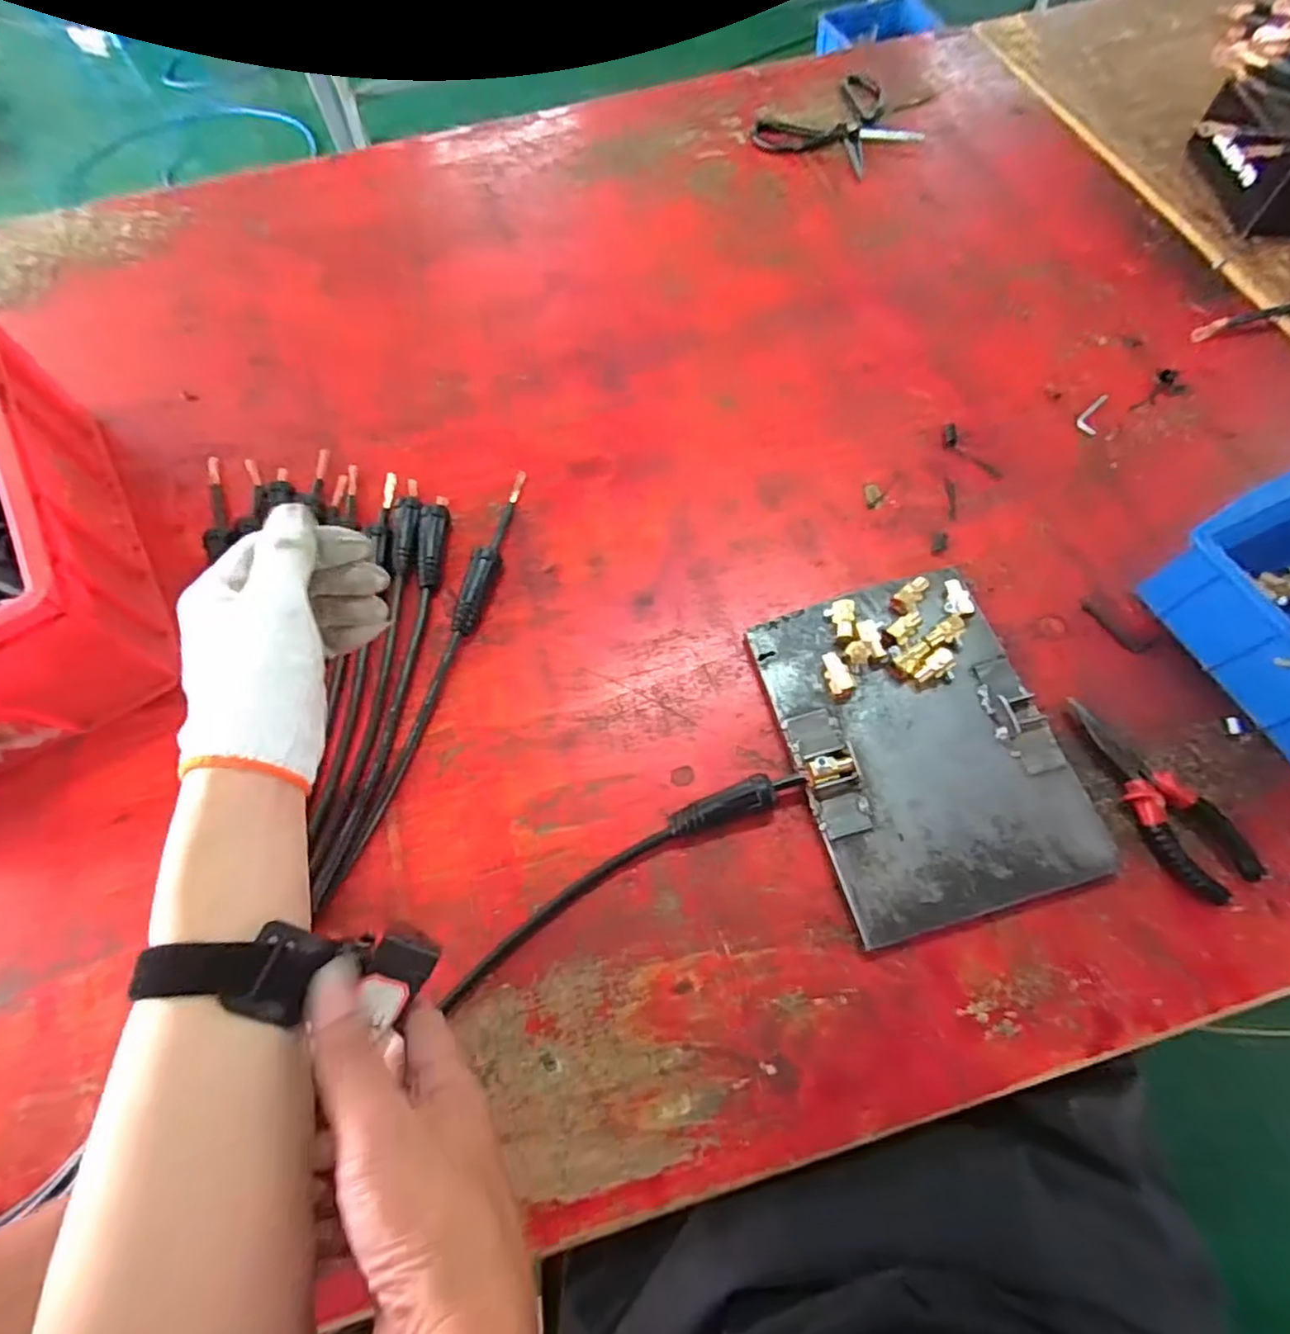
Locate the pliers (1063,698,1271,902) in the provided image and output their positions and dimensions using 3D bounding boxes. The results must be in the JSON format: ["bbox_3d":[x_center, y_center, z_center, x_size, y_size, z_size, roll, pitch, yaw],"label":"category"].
[{"bbox_3d":[0.375,0.095,0.473,0.052,0.026,0.157,-31,70,-10],"label":"pliers"}]

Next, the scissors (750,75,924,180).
[{"bbox_3d":[0.249,-0.698,0.828,0.190,0.010,0.163,-29,70,-9],"label":"scissors"}]

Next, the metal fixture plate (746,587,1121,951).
[{"bbox_3d":[0.212,0.058,0.494,0.192,0.031,0.251,-15,68,-4],"label":"metal fixture plate"}]

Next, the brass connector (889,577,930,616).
[{"bbox_3d":[0.220,-0.059,0.528,0.020,0.013,0.037,43,91,17],"label":"brass connector"}]

